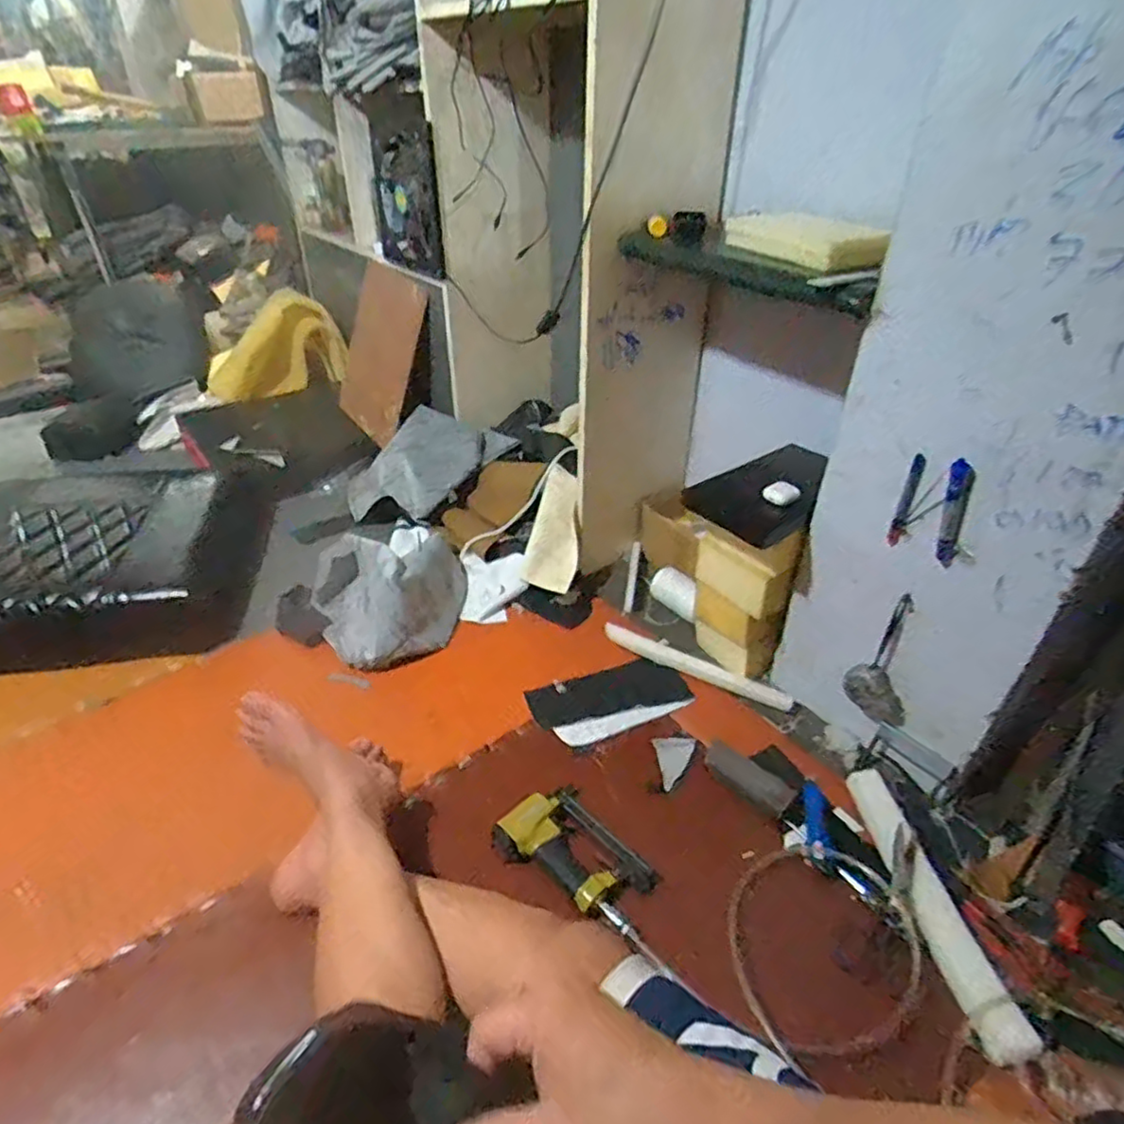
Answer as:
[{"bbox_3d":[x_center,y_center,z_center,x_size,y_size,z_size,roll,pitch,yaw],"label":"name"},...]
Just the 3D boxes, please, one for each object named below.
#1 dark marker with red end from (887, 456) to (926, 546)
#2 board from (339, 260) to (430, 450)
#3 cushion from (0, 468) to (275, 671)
[{"bbox_3d":[0.447,-0.079,0.857,0.013,0.128,0.013,23,44,31],"label":"dark marker with red end"},{"bbox_3d":[-0.451,-0.513,1.644,0.182,0.422,0.021,32,35,8],"label":"board"},{"bbox_3d":[-0.918,-0.045,1.310,0.547,0.157,0.574,-7,37,-13],"label":"cushion"}]

